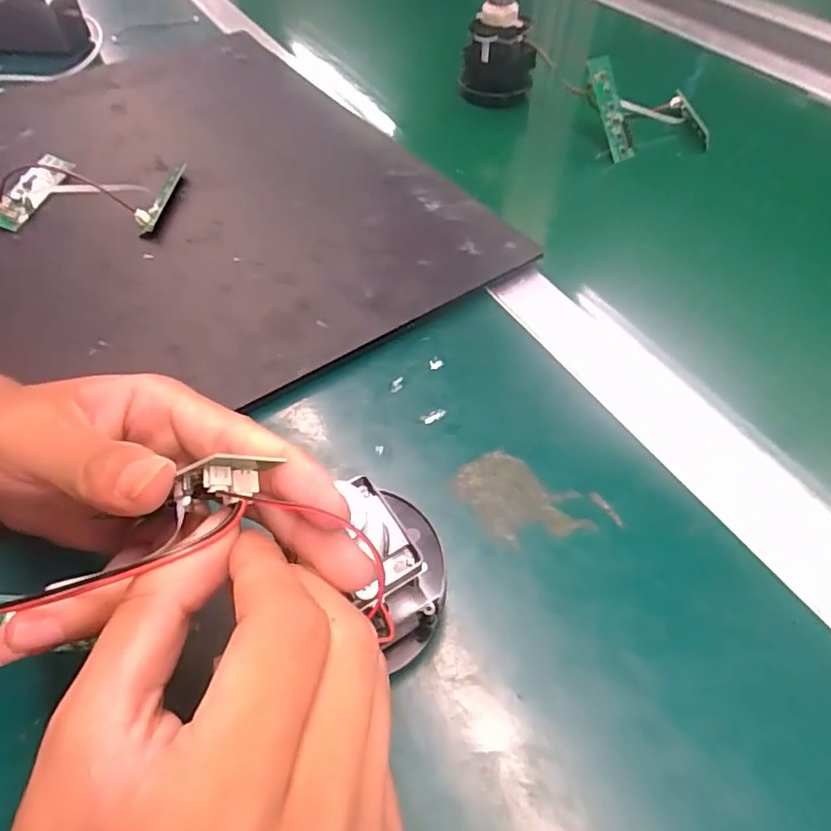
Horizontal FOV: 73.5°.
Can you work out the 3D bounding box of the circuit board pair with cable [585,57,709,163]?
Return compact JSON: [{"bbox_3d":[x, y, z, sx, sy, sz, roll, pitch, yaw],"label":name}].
[{"bbox_3d":[0.199,-0.253,0.471,0.127,0.049,0.060,-3,53,-21],"label":"circuit board pair with cable"}]

